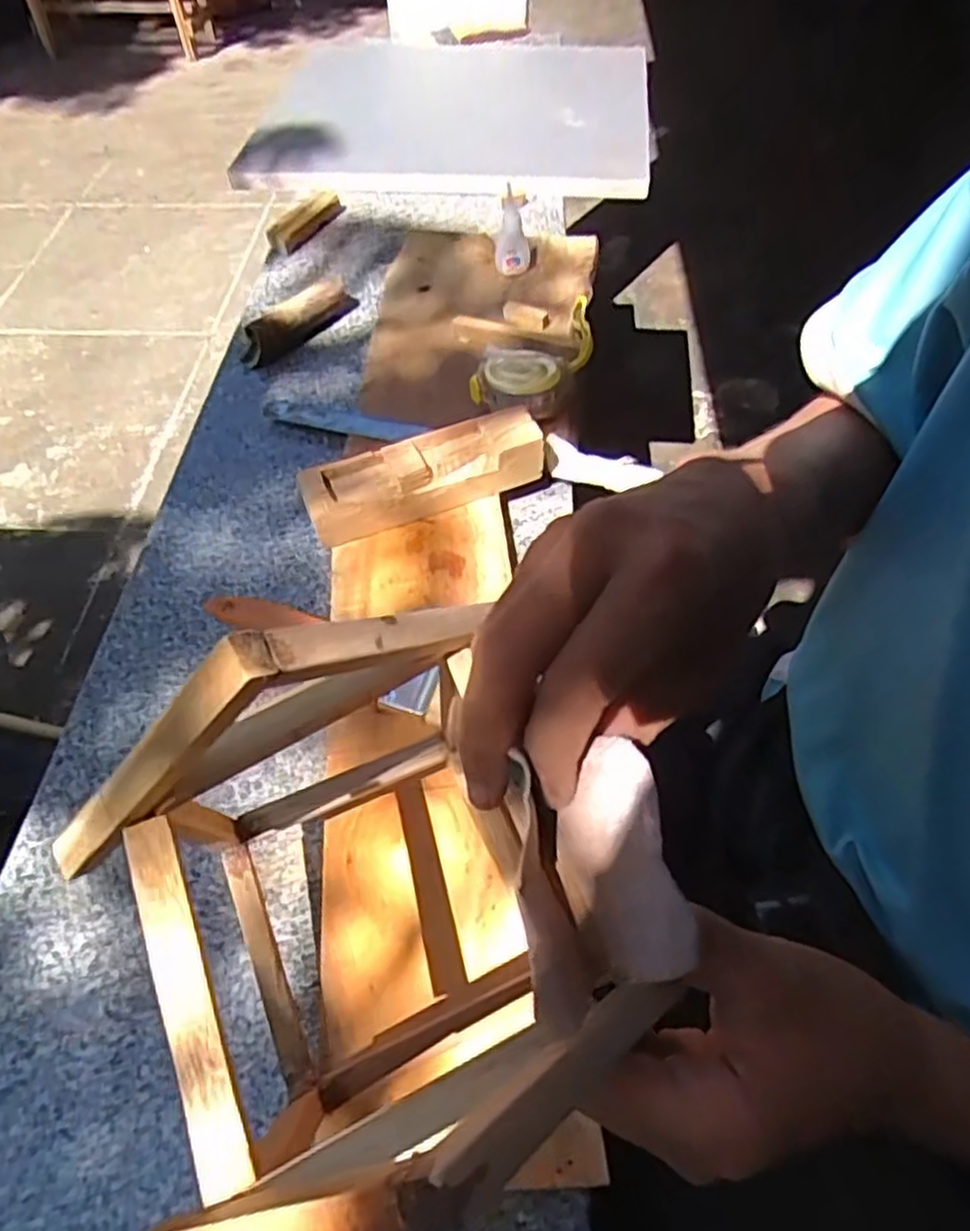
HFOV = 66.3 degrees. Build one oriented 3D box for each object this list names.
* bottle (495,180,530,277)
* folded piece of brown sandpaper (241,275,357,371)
[{"bbox_3d":[0.025,-0.345,0.665,0.031,0.073,0.021,2,53,2],"label":"bottle"},{"bbox_3d":[-0.161,-0.262,0.654,0.036,0.031,0.119,35,61,24],"label":"folded piece of brown sandpaper"}]

